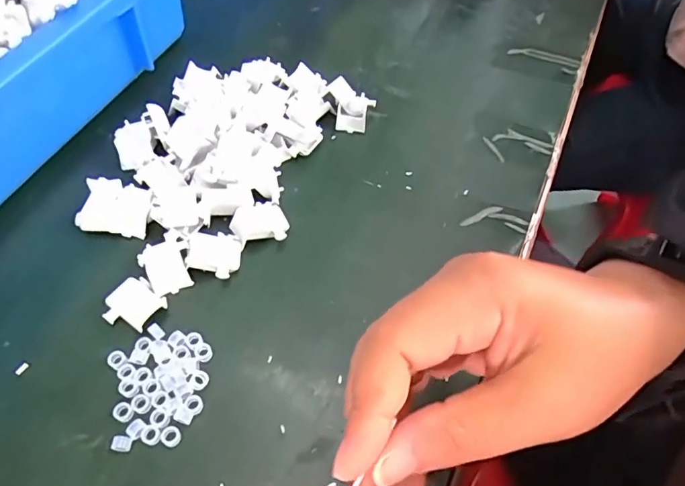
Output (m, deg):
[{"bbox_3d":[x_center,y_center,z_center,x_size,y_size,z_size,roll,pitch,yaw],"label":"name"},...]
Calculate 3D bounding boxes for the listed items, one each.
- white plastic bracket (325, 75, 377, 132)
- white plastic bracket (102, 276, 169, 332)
[{"bbox_3d":[0.005,-0.101,0.370,0.035,0.019,0.032,10,57,5],"label":"white plastic bracket"},{"bbox_3d":[-0.117,0.034,0.282,0.028,0.005,0.028,34,62,19],"label":"white plastic bracket"}]

